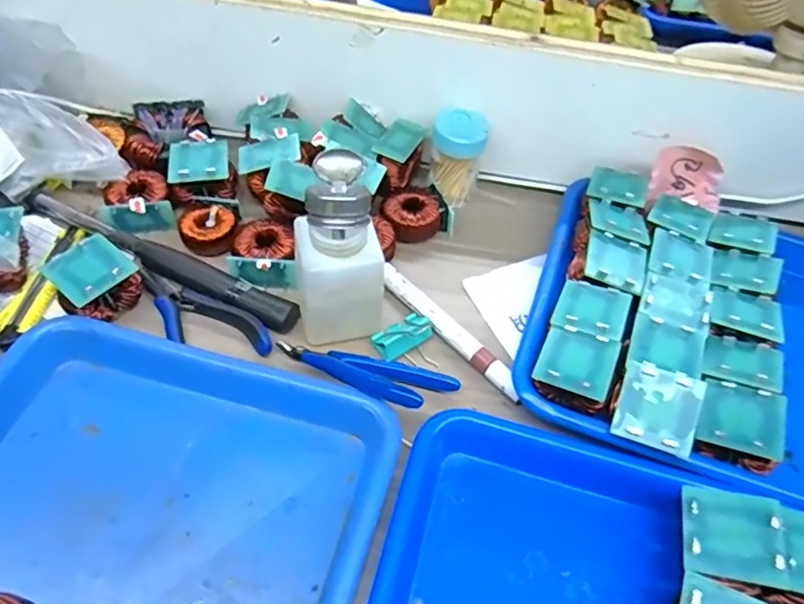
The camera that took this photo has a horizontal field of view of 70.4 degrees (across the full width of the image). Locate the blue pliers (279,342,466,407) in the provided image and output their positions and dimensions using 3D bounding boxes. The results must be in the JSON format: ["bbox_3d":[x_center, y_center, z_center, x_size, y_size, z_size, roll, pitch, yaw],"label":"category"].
[{"bbox_3d":[-0.025,0.048,0.383,0.123,0.008,0.039,13,52,4],"label":"blue pliers"}]

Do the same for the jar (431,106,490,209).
[{"bbox_3d":[0.045,-0.121,0.482,0.043,0.067,0.043,3,52,-4],"label":"jar"}]

